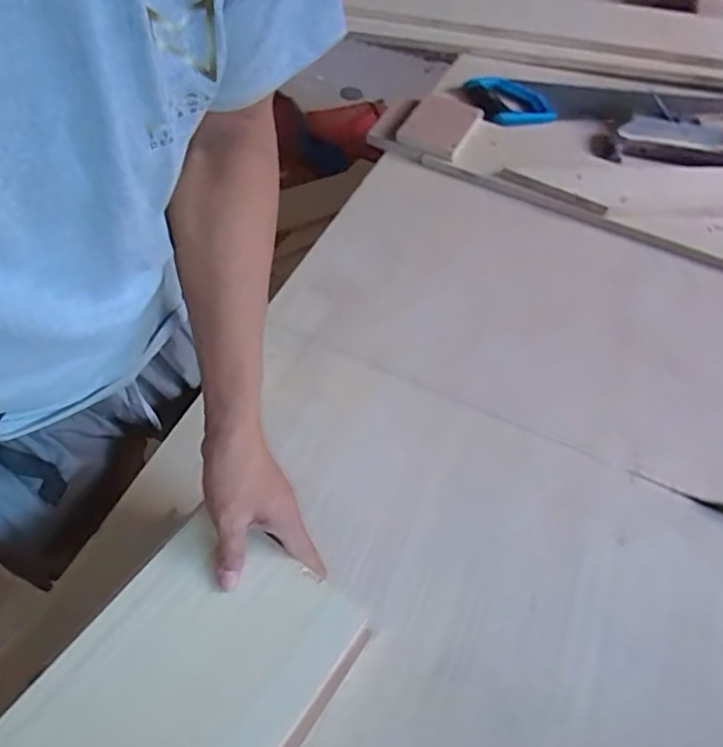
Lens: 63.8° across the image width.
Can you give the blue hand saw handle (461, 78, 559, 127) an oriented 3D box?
[{"bbox_3d":[0.274,-0.507,1.076,0.154,0.030,0.142,2,56,-3],"label":"blue hand saw handle"}]

